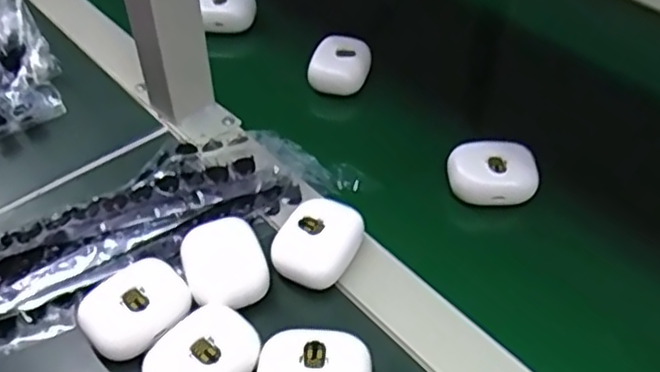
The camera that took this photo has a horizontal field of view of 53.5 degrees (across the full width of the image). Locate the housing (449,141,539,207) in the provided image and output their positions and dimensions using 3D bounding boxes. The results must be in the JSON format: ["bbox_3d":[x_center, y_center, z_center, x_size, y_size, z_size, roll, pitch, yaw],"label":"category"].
[{"bbox_3d":[0.113,-0.009,0.455,0.058,0.021,0.042,-3,48,-1],"label":"housing"}]

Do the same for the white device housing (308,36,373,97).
[{"bbox_3d":[0.009,-0.100,0.548,0.049,0.026,0.053,5,48,6],"label":"white device housing"}]

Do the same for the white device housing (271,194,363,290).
[{"bbox_3d":[-0.007,0.035,0.403,0.044,0.022,0.059,22,52,20],"label":"white device housing"}]

